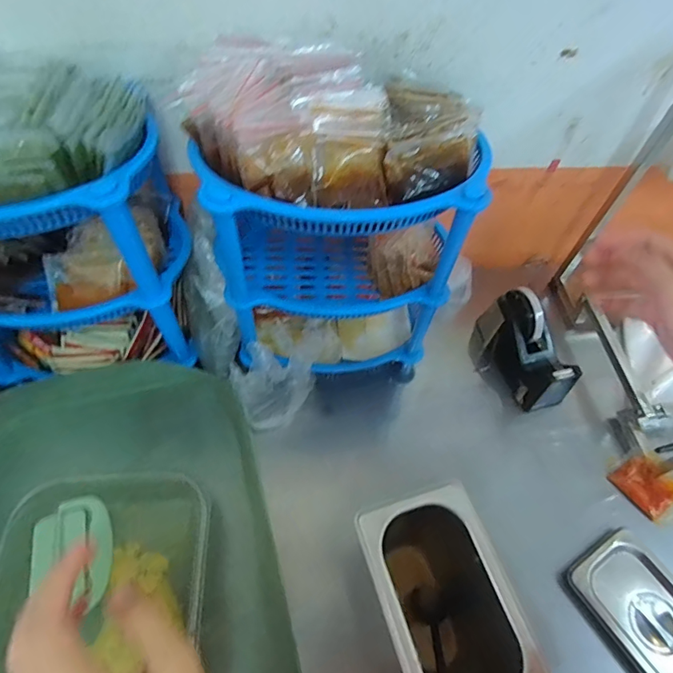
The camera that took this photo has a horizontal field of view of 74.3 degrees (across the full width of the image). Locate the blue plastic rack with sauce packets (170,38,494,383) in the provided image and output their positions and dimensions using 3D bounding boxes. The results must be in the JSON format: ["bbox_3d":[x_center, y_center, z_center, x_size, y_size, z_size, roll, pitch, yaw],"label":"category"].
[{"bbox_3d":[0.000,-0.107,0.533,0.276,0.360,0.181,-9,58,-9],"label":"blue plastic rack with sauce packets"}]

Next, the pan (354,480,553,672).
[{"bbox_3d":[0.092,0.258,0.430,0.112,0.141,0.171,-14,59,-13],"label":"pan"}]

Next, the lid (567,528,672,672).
[{"bbox_3d":[0.351,0.309,0.482,0.109,0.020,0.169,-25,62,-18],"label":"lid"}]

